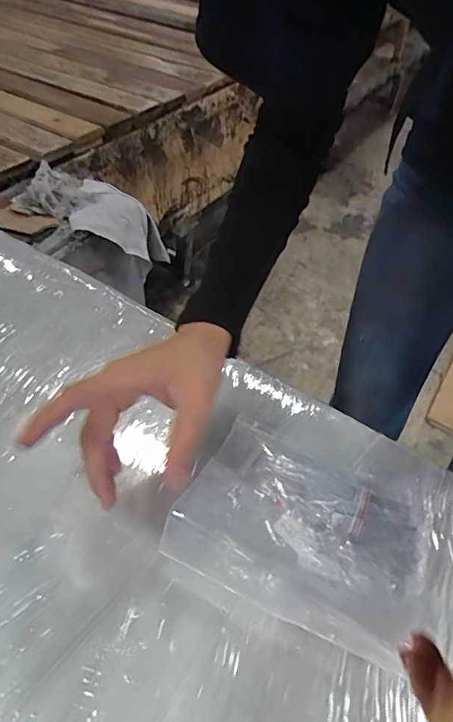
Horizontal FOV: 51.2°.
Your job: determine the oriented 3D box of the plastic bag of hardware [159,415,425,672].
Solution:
[{"bbox_3d":[0.058,0.125,0.362,0.178,0.018,0.129,22,50,15],"label":"plastic bag of hardware"}]

